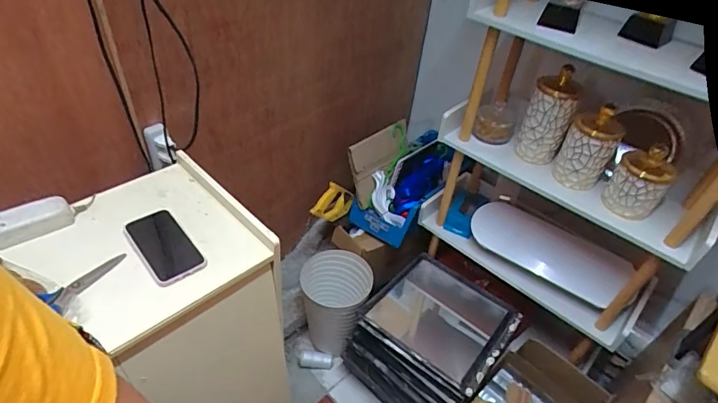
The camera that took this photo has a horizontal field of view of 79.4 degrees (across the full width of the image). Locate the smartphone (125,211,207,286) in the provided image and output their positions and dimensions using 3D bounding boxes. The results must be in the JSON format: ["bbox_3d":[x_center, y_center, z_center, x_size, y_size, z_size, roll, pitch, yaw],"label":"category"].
[{"bbox_3d":[-0.297,0.066,0.657,0.075,0.009,0.143,-28,51,-32],"label":"smartphone"}]

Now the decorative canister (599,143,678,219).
[{"bbox_3d":[0.598,-0.036,0.927,0.105,0.134,0.101,32,47,26],"label":"decorative canister"}]

